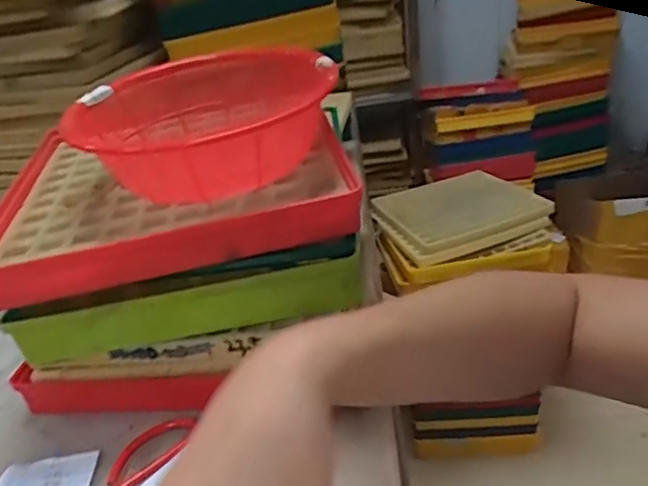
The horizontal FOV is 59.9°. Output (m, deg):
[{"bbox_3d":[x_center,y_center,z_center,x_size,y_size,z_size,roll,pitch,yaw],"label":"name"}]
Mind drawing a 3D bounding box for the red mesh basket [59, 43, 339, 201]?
[{"bbox_3d":[-0.093,-0.102,0.473,0.202,0.070,0.216,-5,29,6],"label":"red mesh basket"}]

